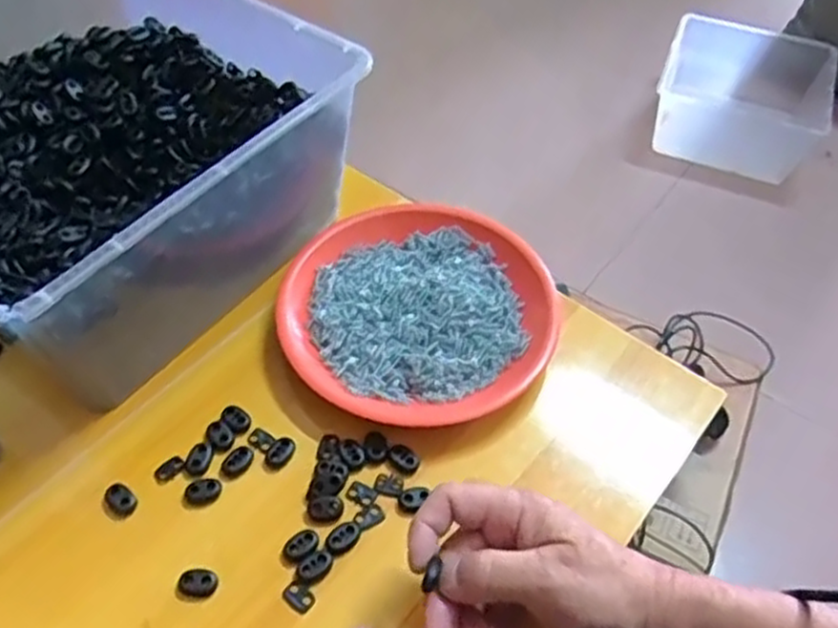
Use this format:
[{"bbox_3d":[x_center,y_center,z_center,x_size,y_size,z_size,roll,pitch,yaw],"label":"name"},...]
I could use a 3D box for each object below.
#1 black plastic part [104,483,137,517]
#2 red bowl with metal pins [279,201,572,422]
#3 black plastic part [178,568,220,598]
[{"bbox_3d":[-0.182,0.113,0.454,0.015,0.006,0.020,-38,61,-27],"label":"black plastic part"},{"bbox_3d":[0.000,-0.006,0.532,0.189,0.025,0.176,1,52,-1],"label":"red bowl with metal pins"},{"bbox_3d":[-0.126,0.153,0.426,0.021,0.007,0.015,8,52,5],"label":"black plastic part"}]

